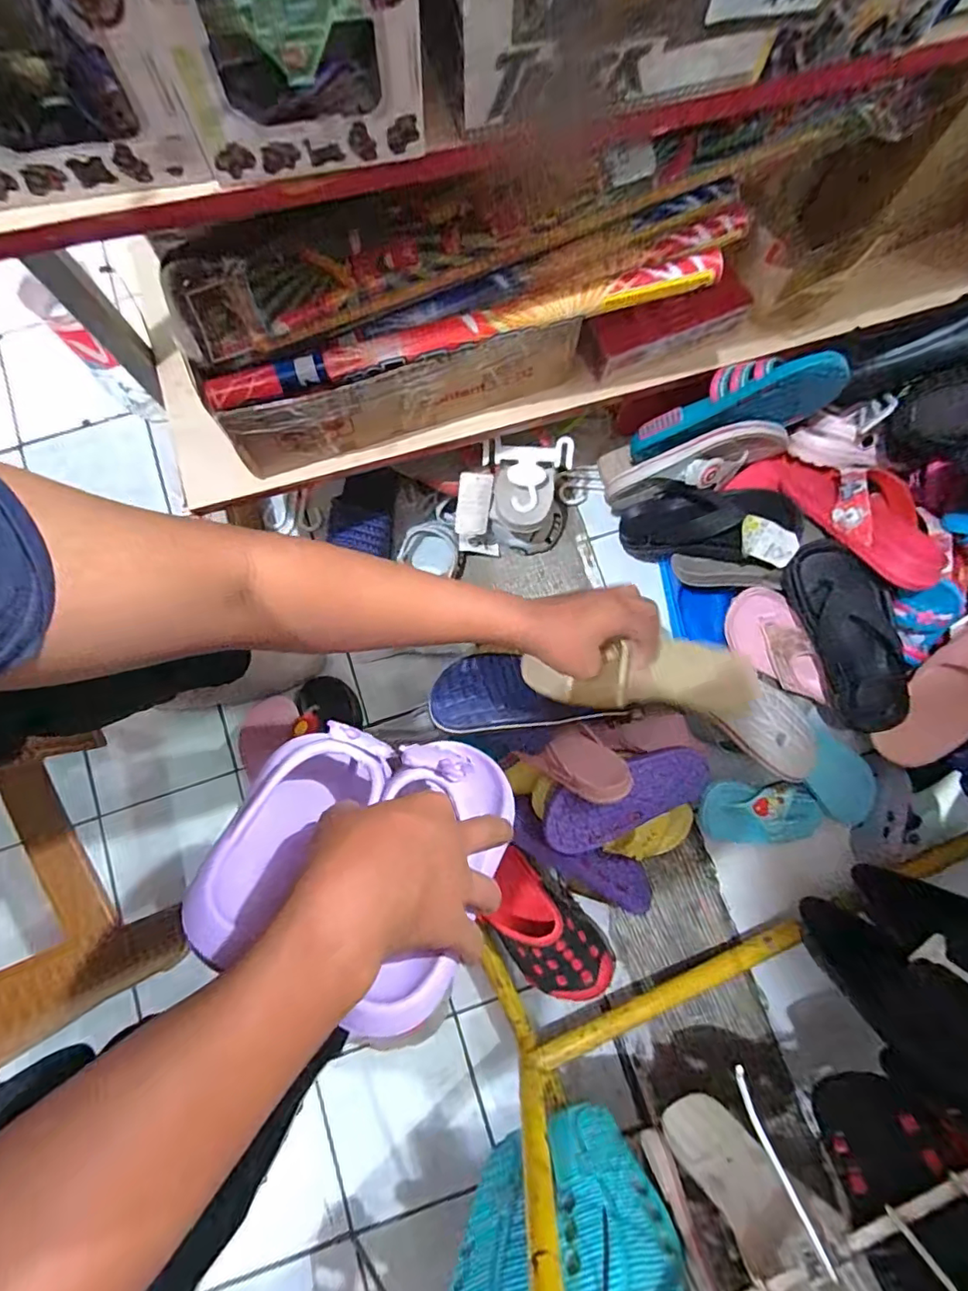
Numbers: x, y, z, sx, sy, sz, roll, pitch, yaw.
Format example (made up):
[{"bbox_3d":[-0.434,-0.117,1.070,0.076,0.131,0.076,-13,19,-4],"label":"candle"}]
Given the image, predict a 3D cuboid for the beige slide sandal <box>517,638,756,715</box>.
[{"bbox_3d":[0.158,0.037,0.547,0.226,0.051,0.072,-3,80,1],"label":"beige slide sandal"}]

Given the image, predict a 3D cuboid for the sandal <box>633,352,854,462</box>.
[{"bbox_3d":[0.283,-0.276,0.617,0.228,0.102,0.055,-6,76,41],"label":"sandal"}]

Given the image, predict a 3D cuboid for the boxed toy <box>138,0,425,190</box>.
[{"bbox_3d":[-0.094,-0.306,0.251,0.114,0.097,0.078,-12,80,-2],"label":"boxed toy"}]

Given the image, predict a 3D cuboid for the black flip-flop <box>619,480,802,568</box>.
[{"bbox_3d":[0.273,-0.152,0.653,0.212,0.074,0.095,19,77,47],"label":"black flip-flop"}]

